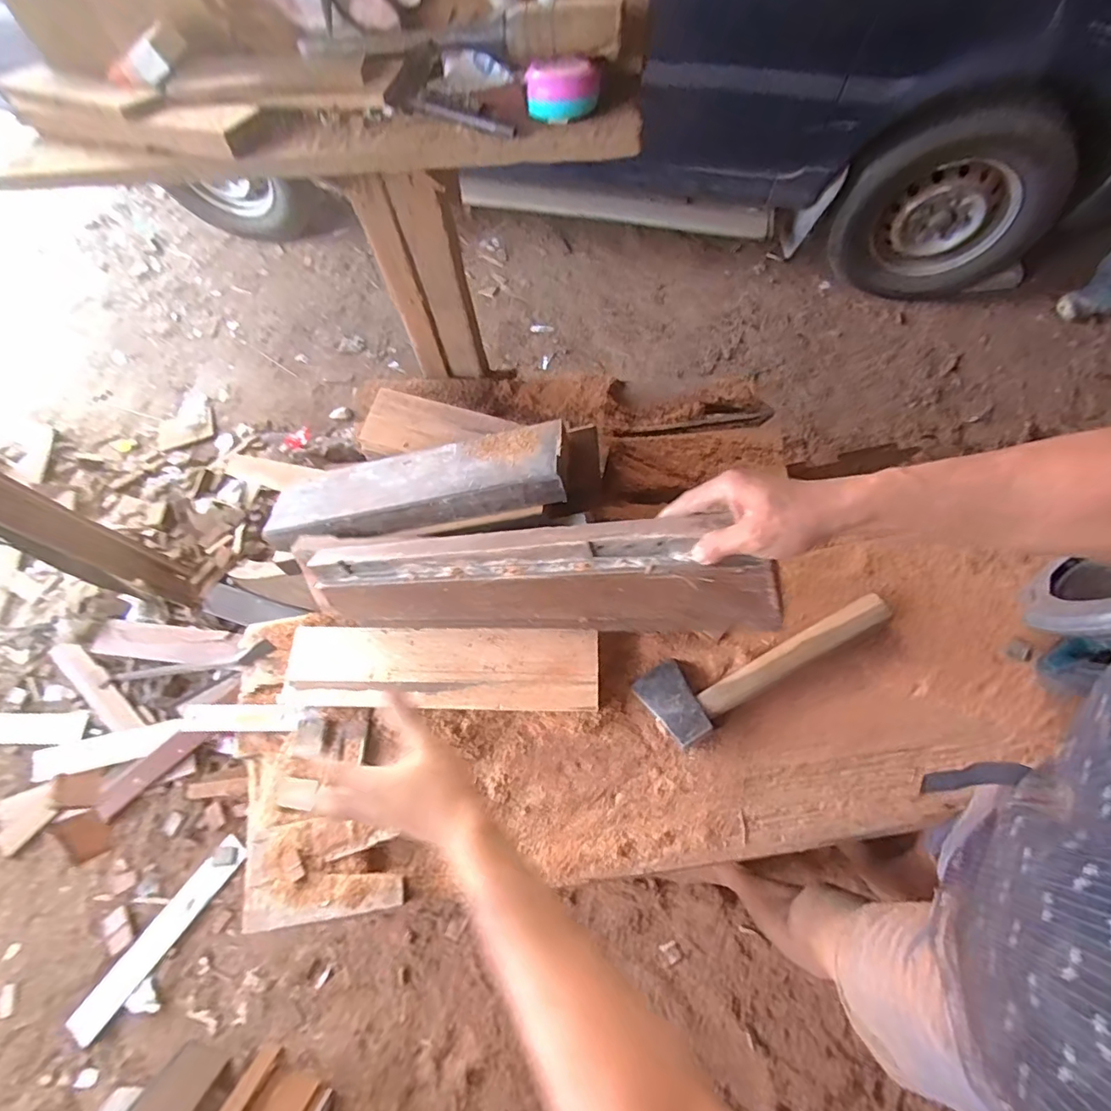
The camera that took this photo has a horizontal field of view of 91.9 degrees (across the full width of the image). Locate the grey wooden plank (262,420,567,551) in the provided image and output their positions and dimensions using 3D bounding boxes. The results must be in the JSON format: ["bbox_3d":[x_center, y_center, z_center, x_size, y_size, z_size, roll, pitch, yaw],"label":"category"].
[{"bbox_3d":[-0.212,-0.102,0.790,0.460,0.047,0.134,-9,65,12],"label":"grey wooden plank"}]

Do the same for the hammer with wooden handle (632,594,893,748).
[{"bbox_3d":[0.279,0.128,0.733,0.343,0.043,0.103,-28,68,-11],"label":"hammer with wooden handle"}]

